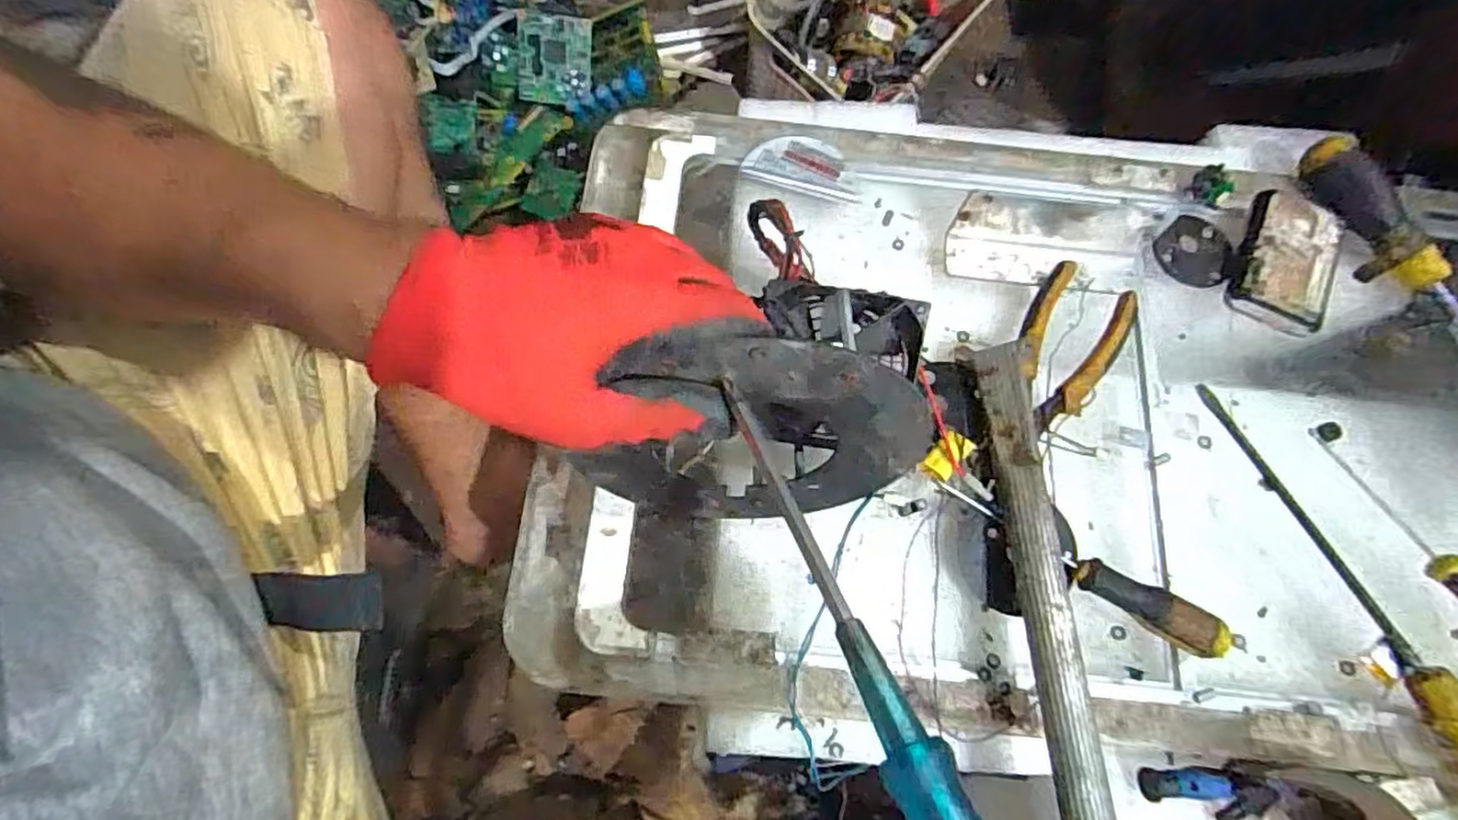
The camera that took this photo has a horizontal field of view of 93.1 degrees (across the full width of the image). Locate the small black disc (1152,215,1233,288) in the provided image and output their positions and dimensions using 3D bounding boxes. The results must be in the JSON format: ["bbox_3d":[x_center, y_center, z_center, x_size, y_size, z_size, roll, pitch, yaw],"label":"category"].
[{"bbox_3d":[0.327,-0.113,0.486,0.047,0.011,0.051,0,70,-1],"label":"small black disc"}]

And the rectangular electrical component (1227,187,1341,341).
[{"bbox_3d":[0.380,-0.103,0.469,0.061,0.020,0.092,29,72,9],"label":"rectangular electrical component"}]

